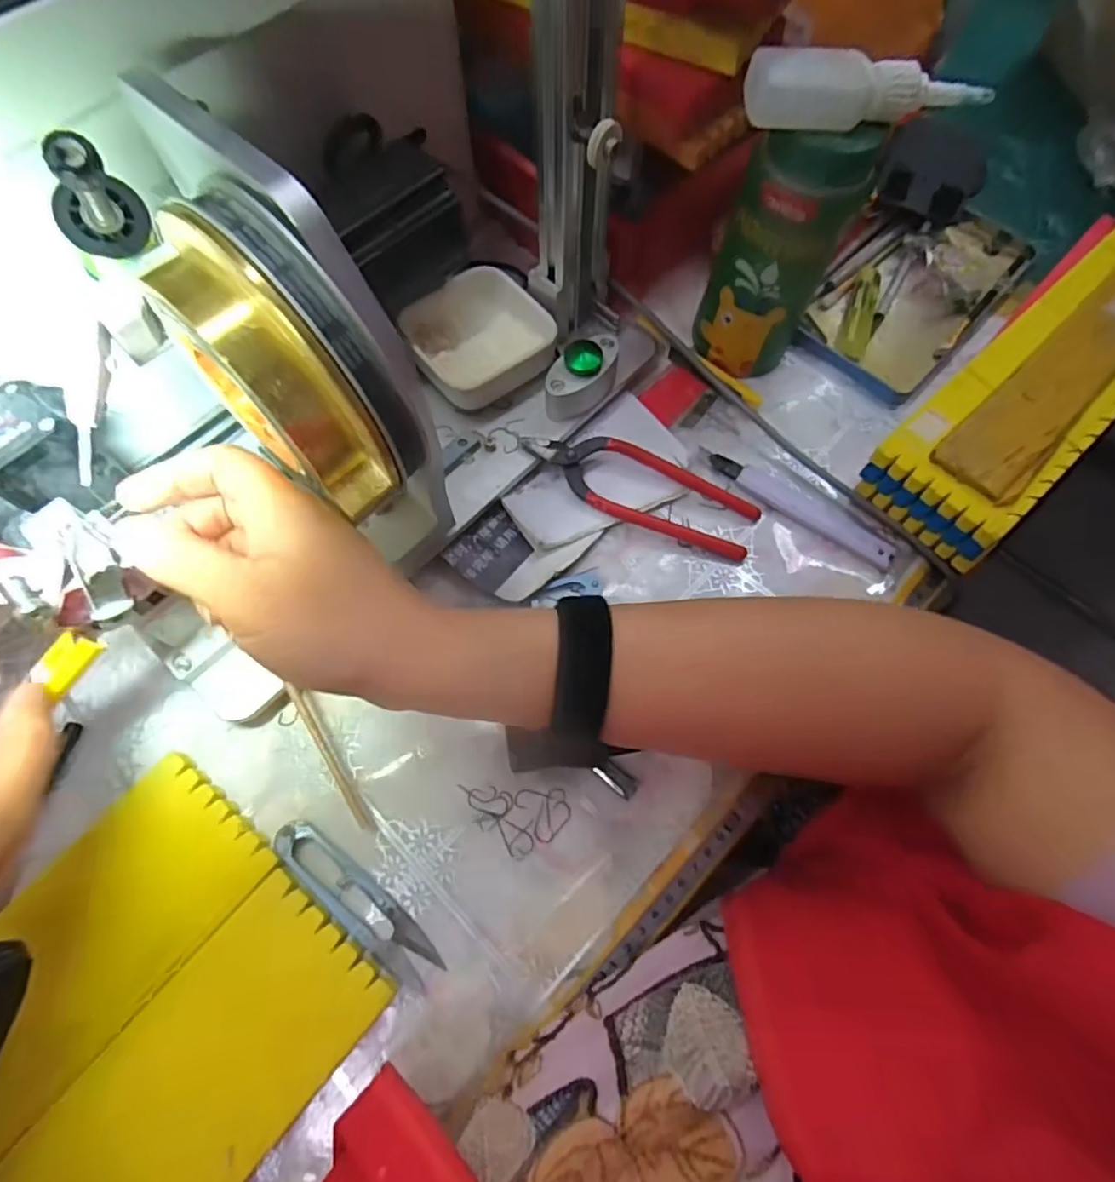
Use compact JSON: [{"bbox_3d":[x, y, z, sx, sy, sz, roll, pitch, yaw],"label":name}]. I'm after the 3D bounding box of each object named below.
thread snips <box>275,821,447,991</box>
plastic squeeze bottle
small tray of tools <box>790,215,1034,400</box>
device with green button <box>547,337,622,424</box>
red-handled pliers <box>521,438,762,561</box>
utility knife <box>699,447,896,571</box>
[{"bbox_3d":[-0.096,0.148,0.292,0.098,0.008,0.024,41,73,13],"label":"thread snips"},{"bbox_3d":[0.145,-0.228,0.282,0.115,0.025,0.025,4,68,1],"label":"plastic squeeze bottle"},{"bbox_3d":[0.260,-0.227,0.444,0.107,0.015,0.196,41,73,13],"label":"small tray of tools"},{"bbox_3d":[0.015,-0.132,0.374,0.025,0.032,0.054,42,73,13],"label":"device with green button"},{"bbox_3d":[0.052,-0.064,0.373,0.144,0.025,0.049,17,70,4],"label":"red-handled pliers"},{"bbox_3d":[0.150,-0.053,0.378,0.125,0.007,0.021,35,72,11],"label":"utility knife"}]

